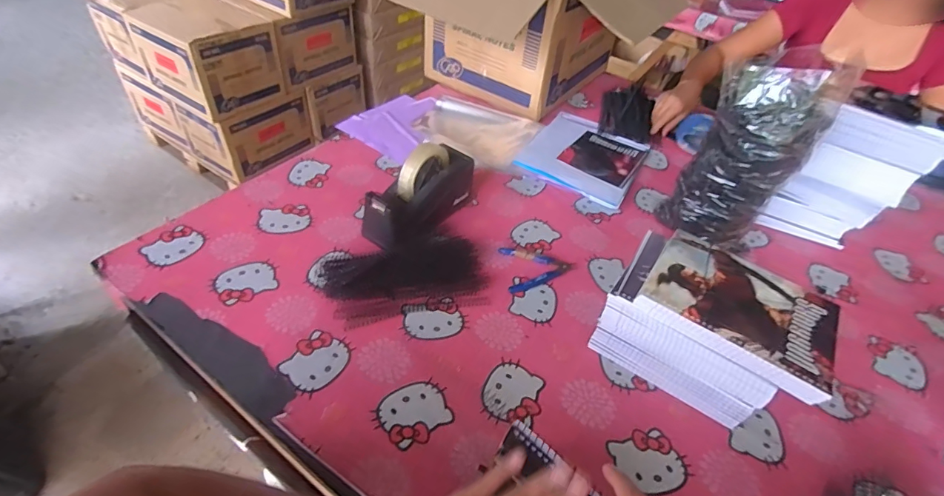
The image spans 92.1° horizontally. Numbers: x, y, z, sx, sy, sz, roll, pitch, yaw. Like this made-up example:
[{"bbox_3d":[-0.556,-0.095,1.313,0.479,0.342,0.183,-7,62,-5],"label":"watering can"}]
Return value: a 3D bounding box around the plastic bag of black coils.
[{"bbox_3d":[0.418,-0.133,0.705,0.152,0.324,0.116,21,47,13],"label":"plastic bag of black coils"}]

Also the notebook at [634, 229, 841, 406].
[{"bbox_3d":[0.306,0.065,0.520,0.197,0.018,0.149,29,49,20],"label":"notebook"}]

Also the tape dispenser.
[{"bbox_3d":[-0.087,-0.080,0.734,0.084,0.120,0.227,28,49,19],"label":"tape dispenser"}]

